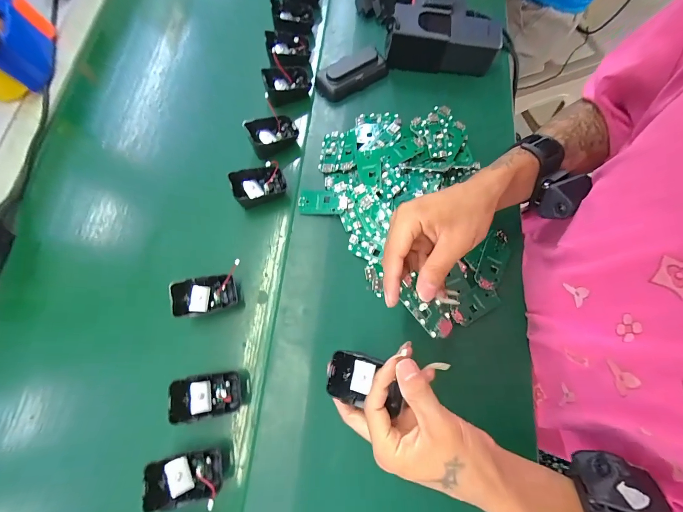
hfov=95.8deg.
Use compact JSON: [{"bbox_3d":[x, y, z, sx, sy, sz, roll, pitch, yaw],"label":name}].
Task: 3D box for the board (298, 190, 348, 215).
[{"bbox_3d":[-0.024,-0.070,0.396,0.062,0.009,0.033,3,74,1],"label":"board"}]

